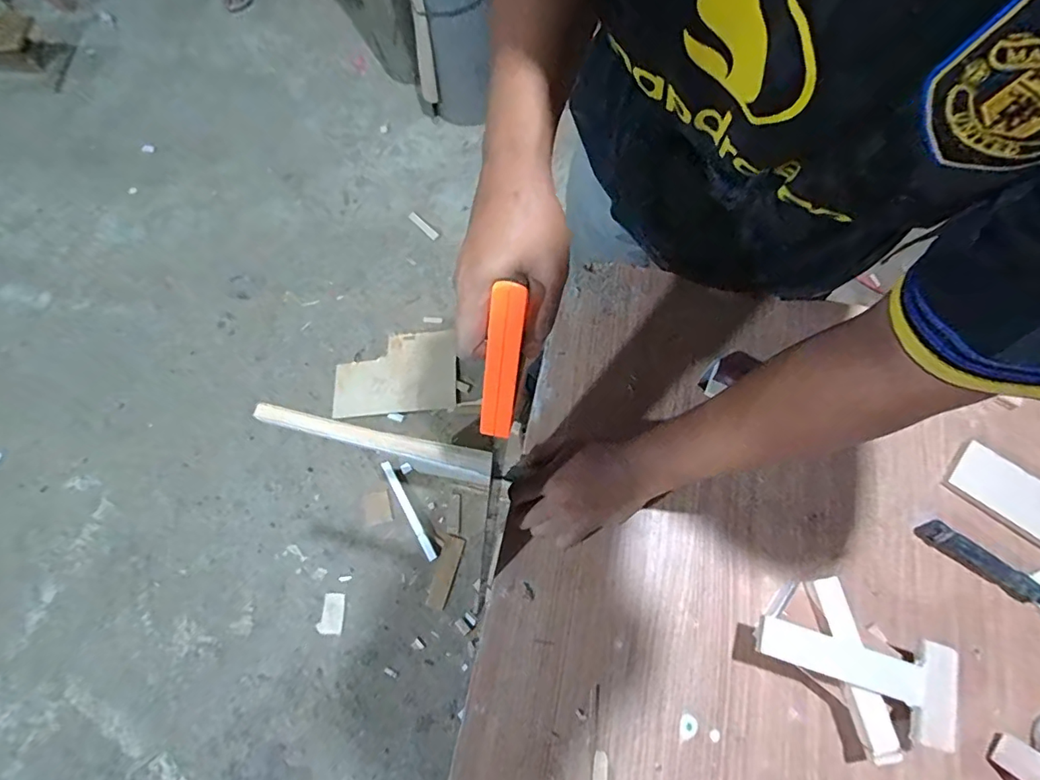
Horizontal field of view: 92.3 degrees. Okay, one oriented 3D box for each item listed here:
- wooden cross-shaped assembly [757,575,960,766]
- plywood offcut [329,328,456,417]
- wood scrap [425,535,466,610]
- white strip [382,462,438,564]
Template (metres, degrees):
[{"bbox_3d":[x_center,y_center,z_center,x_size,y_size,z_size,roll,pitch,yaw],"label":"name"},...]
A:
[{"bbox_3d":[0.293,0.235,0.446,0.153,0.059,0.110,42,77,14],"label":"wooden cross-shaped assembly"},{"bbox_3d":[-0.341,-0.052,1.376,0.324,0.014,0.234,-4,68,-1],"label":"plywood offcut"},{"bbox_3d":[-0.178,0.438,1.207,0.049,0.015,0.164,17,71,4],"label":"wood scrap"},{"bbox_3d":[-0.283,0.302,1.266,0.023,0.020,0.276,-29,74,-11],"label":"white strip"}]

